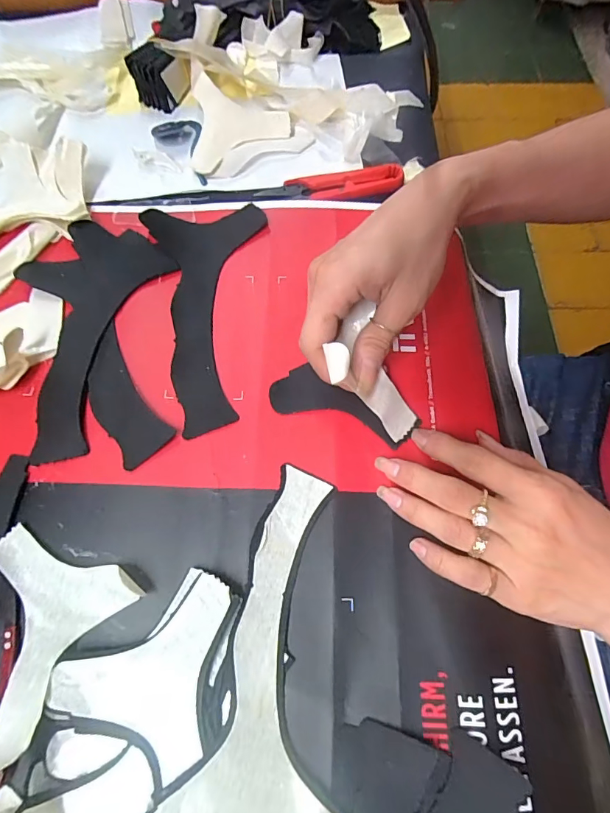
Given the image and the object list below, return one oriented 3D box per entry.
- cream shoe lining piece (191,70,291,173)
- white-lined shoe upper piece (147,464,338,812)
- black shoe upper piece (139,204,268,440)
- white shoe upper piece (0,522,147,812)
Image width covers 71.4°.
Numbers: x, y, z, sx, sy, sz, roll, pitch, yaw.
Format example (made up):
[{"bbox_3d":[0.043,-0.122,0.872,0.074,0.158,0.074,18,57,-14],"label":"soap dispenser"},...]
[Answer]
[{"bbox_3d":[-0.056,-0.246,0.372,0.083,0.012,0.090,-1,81,-8],"label":"cream shoe lining piece"},{"bbox_3d":[-0.009,0.122,0.217,0.087,0.019,0.179,11,68,5],"label":"white-lined shoe upper piece"},{"bbox_3d":[-0.060,-0.076,0.309,0.088,0.008,0.186,-15,69,-6],"label":"black shoe upper piece"},{"bbox_3d":[-0.145,0.118,0.209,0.085,0.032,0.094,20,69,9],"label":"white shoe upper piece"}]

